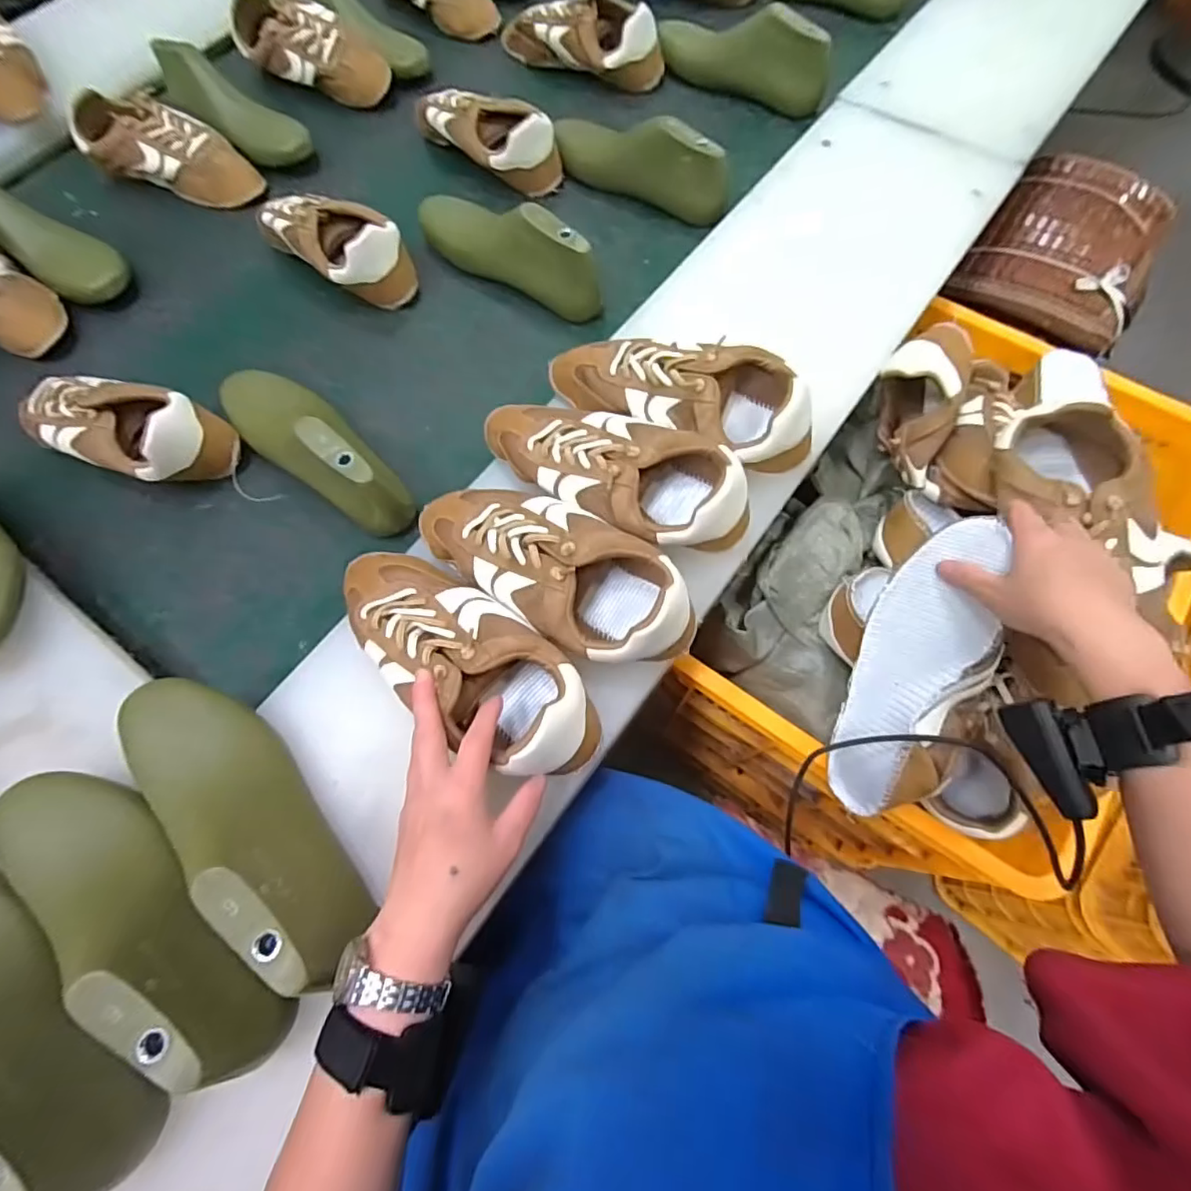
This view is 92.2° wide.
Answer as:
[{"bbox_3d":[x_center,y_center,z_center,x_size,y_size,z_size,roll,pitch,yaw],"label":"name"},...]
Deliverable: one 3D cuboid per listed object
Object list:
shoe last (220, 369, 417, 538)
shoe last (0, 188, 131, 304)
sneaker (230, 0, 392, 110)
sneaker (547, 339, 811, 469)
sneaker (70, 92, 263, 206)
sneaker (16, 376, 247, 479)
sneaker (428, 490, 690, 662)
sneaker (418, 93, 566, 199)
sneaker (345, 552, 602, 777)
[{"bbox_3d":[-0.275,-0.151,0.560,0.088,0.098,0.235,-42,75,-13],"label":"shoe last"},{"bbox_3d":[-0.675,-0.432,0.687,0.234,0.064,0.080,32,73,-1],"label":"shoe last"},{"bbox_3d":[-0.407,-0.789,0.823,0.238,0.077,0.088,27,73,11],"label":"sneaker"},{"bbox_3d":[0.077,-0.186,0.521,0.246,0.078,0.097,29,73,11],"label":"sneaker"},{"bbox_3d":[-0.564,-0.583,0.758,0.237,0.075,0.086,17,71,-6],"label":"sneaker"},{"bbox_3d":[-0.478,-0.167,0.580,0.211,0.081,0.084,17,71,7],"label":"sneaker"},{"bbox_3d":[-0.035,-0.028,0.453,0.240,0.069,0.099,34,74,12],"label":"sneaker"},{"bbox_3d":[-0.151,-0.592,0.742,0.206,0.085,0.080,28,73,11],"label":"sneaker"},{"bbox_3d":[-0.103,0.044,0.439,0.243,0.072,0.093,35,74,20],"label":"sneaker"}]

